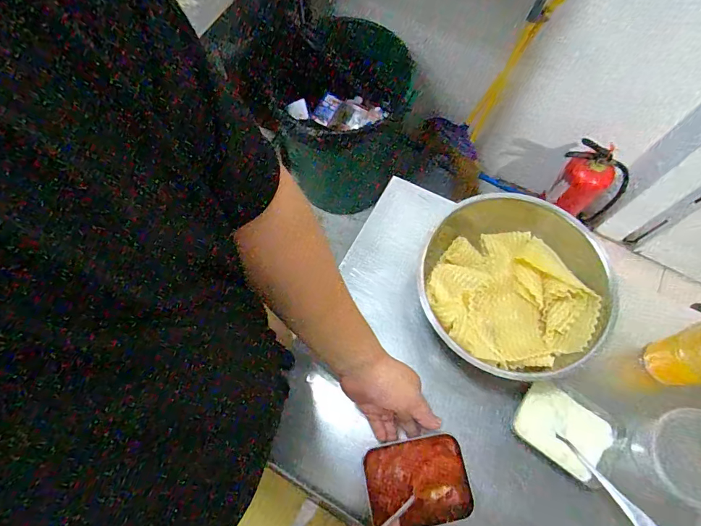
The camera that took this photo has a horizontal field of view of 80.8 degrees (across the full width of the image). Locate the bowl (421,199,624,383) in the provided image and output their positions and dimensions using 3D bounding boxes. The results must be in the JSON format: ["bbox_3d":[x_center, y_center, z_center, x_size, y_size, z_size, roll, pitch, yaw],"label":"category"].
[{"bbox_3d":[0.238,0.035,0.611,0.260,0.089,0.267,29,70,10],"label":"bowl"}]

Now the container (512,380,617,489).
[{"bbox_3d":[0.294,0.232,0.580,0.121,0.041,0.100,37,71,13],"label":"container"}]

